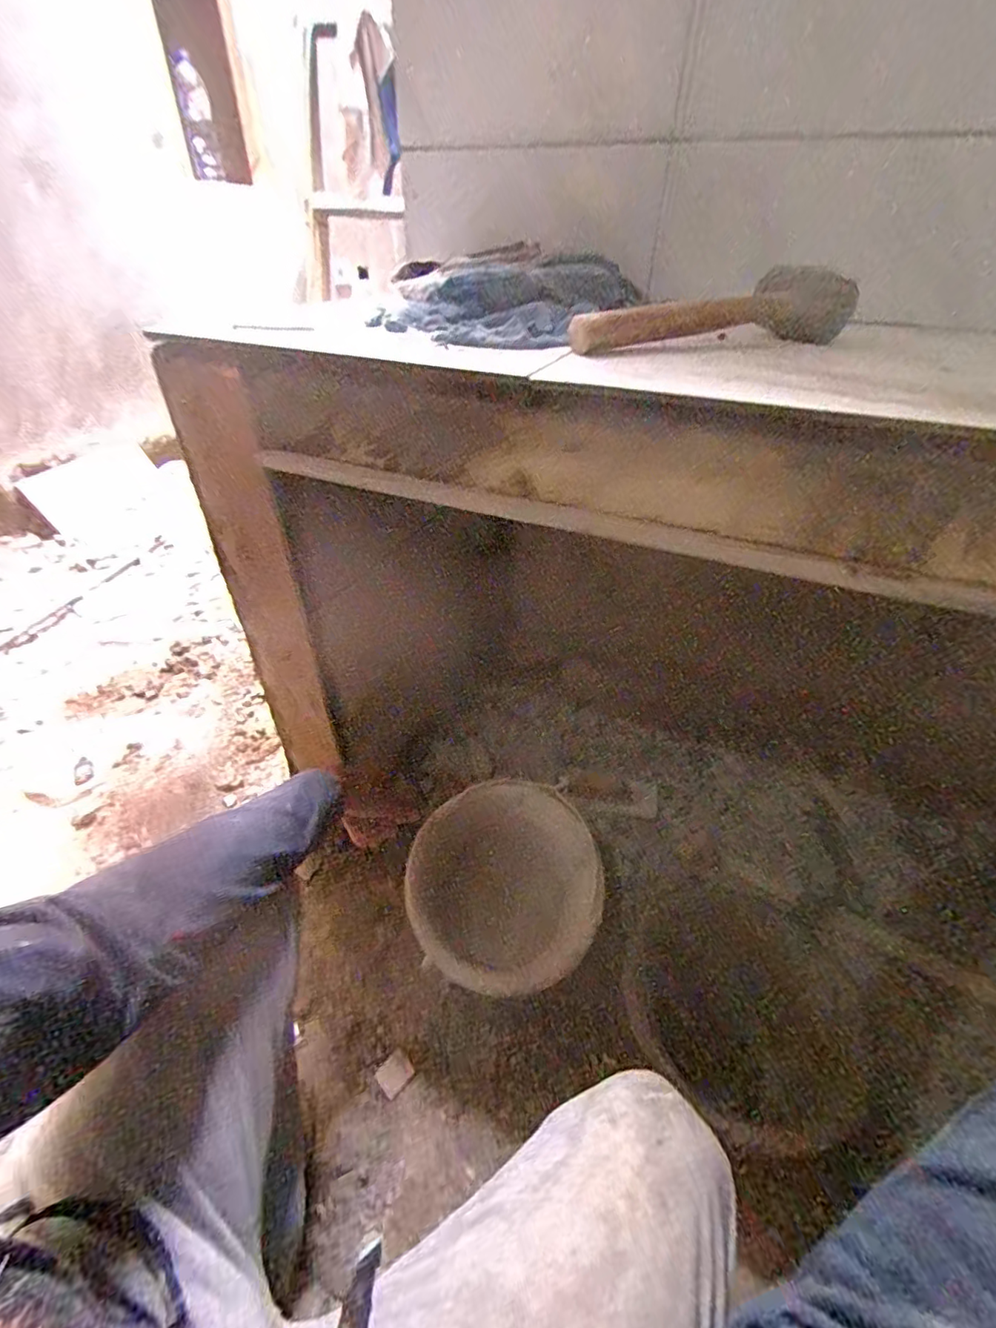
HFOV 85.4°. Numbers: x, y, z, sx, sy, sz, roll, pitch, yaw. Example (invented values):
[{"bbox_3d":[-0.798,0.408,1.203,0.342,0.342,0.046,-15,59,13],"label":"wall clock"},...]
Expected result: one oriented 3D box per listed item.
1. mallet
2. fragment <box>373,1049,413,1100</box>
[{"bbox_3d":[0.203,-0.315,0.486,0.292,0.060,0.046,-15,42,-21],"label":"mallet"},{"bbox_3d":[-0.124,0.492,0.647,0.035,0.004,0.039,32,47,32],"label":"fragment"}]

